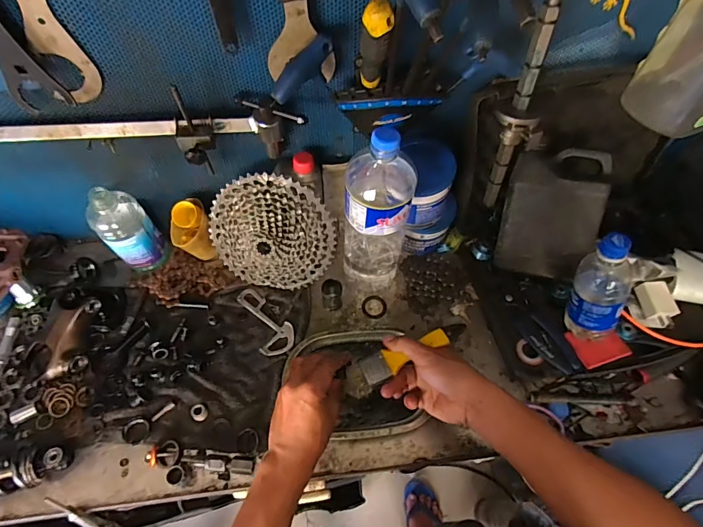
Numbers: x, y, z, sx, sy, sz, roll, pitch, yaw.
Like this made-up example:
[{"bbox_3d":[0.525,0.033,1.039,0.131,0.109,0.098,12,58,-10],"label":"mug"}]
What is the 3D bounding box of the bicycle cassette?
[{"bbox_3d":[-0.126,-0.036,0.618,0.197,0.189,0.046,13,29,-1],"label":"bicycle cassette"}]

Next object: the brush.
[{"bbox_3d":[0.057,0.121,0.508,0.140,0.013,0.040,-24,63,-12],"label":"brush"}]

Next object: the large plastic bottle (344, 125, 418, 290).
[{"bbox_3d":[0.034,-0.065,0.567,0.085,0.303,0.091,9,61,5],"label":"large plastic bottle"}]

